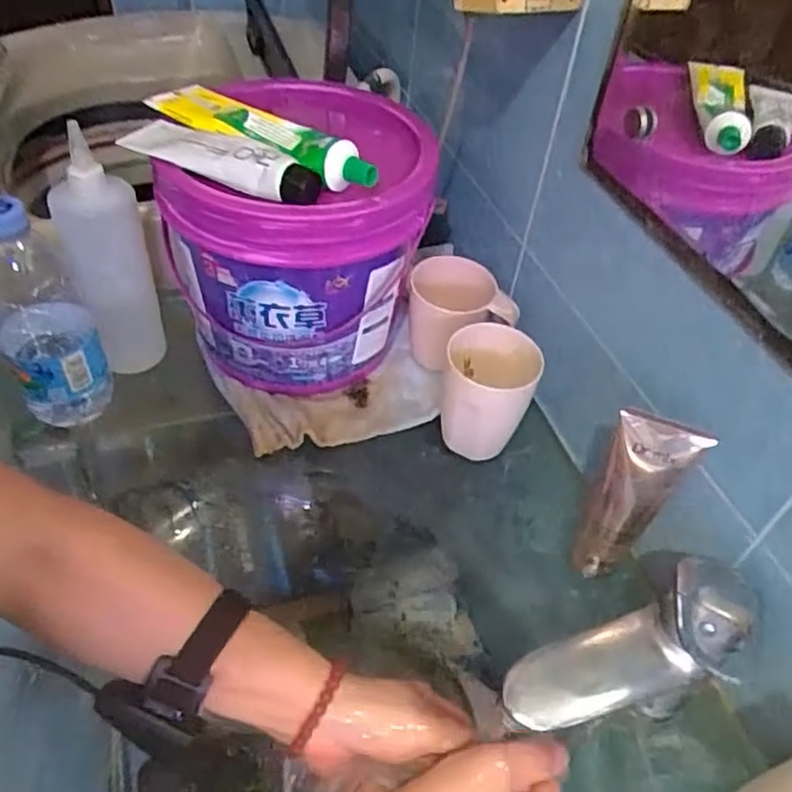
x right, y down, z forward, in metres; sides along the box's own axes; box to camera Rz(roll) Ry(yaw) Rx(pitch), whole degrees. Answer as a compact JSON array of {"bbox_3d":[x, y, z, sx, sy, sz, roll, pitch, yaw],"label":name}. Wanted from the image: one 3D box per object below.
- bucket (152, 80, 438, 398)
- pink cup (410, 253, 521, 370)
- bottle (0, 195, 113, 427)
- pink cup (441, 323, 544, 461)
[{"bbox_3d":[-0.077,-0.140,0.620,0.195,0.197,0.225,11,47,4],"label":"bucket"},{"bbox_3d":[0.052,-0.069,0.649,0.079,0.085,0.102,-30,57,-30],"label":"pink cup"},{"bbox_3d":[-0.270,-0.061,0.522,0.067,0.185,0.061,-19,52,-22],"label":"bottle"},{"bbox_3d":[0.075,-0.003,0.580,0.073,0.111,0.081,15,47,7],"label":"pink cup"}]

